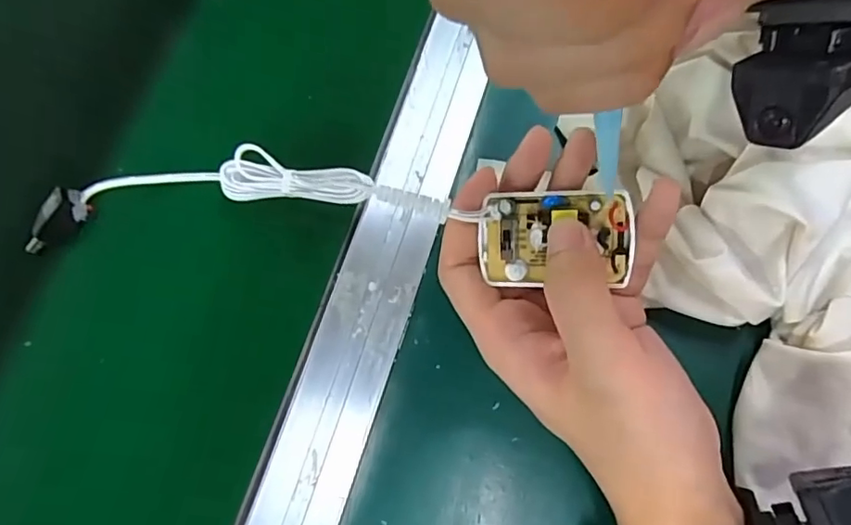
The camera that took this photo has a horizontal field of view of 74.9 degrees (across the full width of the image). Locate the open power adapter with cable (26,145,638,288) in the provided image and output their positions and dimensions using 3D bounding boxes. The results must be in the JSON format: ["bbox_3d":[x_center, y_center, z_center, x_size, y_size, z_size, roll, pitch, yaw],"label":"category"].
[{"bbox_3d":[-0.058,-0.026,0.258,0.288,0.041,0.055,5,74,18],"label":"open power adapter with cable"}]

